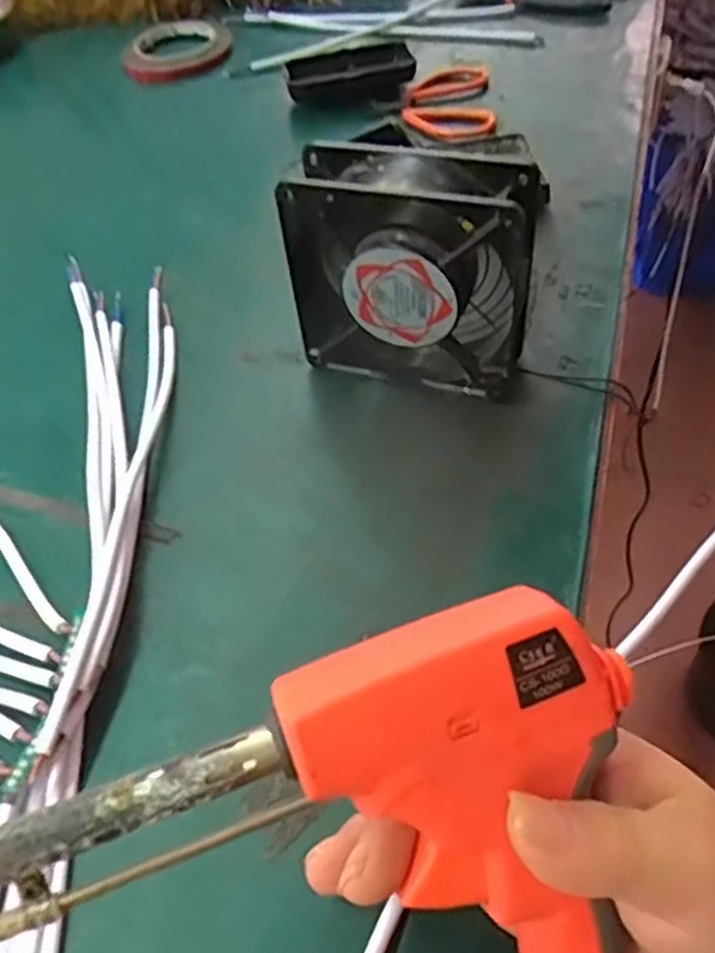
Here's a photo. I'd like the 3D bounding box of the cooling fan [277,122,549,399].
[{"bbox_3d":[0.030,-0.107,0.392,0.120,0.125,0.044,13,53,17],"label":"cooling fan"}]

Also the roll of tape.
[{"bbox_3d":[-0.176,-0.421,0.742,0.104,0.017,0.104,-11,50,-3],"label":"roll of tape"}]

